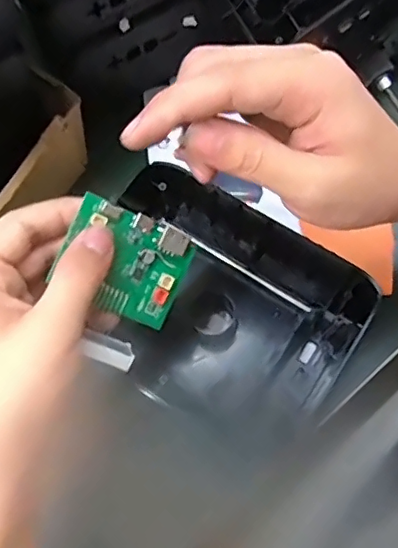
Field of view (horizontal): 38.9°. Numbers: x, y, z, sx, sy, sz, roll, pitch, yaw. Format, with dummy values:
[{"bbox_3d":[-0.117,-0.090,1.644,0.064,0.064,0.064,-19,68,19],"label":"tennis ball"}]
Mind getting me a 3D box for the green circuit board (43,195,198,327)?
[{"bbox_3d":[-0.034,-0.006,0.260,0.057,0.007,0.046,25,96,-13],"label":"green circuit board"}]

